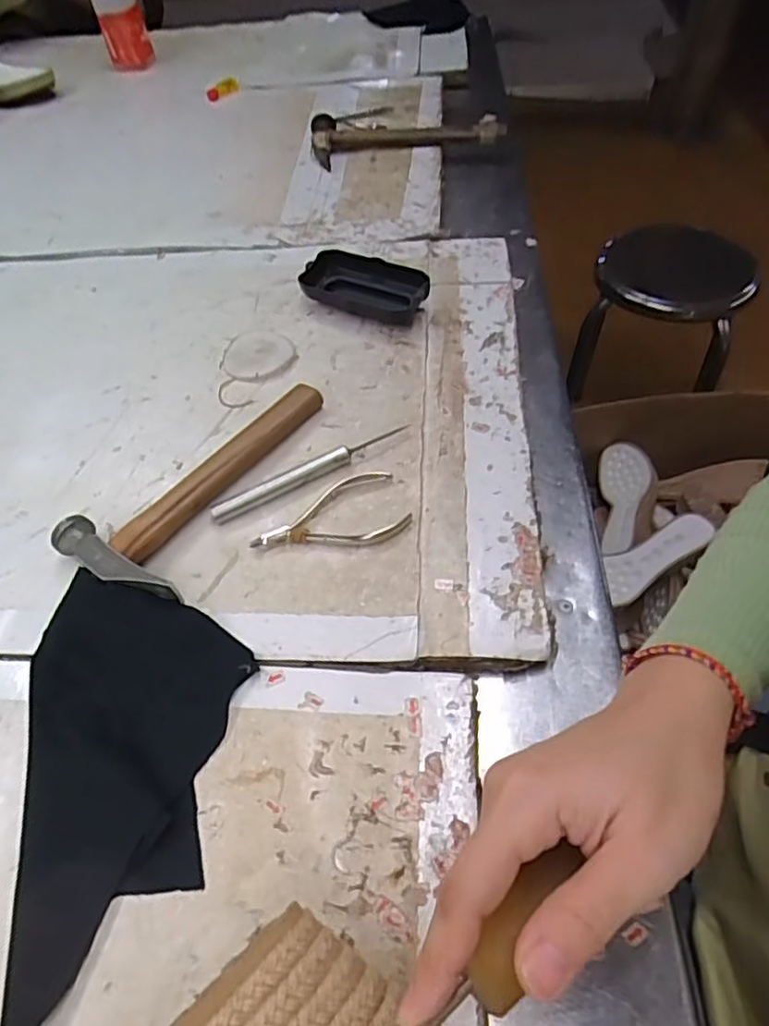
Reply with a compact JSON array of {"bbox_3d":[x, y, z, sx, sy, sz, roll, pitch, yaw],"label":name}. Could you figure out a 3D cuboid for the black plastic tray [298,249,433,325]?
[{"bbox_3d":[-0.016,-0.194,0.538,0.111,0.030,0.056,19,57,19],"label":"black plastic tray"}]

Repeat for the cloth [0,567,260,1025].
[{"bbox_3d":[-0.139,0.126,0.312,0.111,0.018,0.194,2,53,7],"label":"cloth"}]

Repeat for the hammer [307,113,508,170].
[{"bbox_3d":[0.025,-0.443,0.727,0.219,0.033,0.081,-3,53,3],"label":"hammer"}]

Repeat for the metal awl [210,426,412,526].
[{"bbox_3d":[-0.050,-0.029,0.423,0.142,0.011,0.013,-26,55,-14],"label":"metal awl"}]

